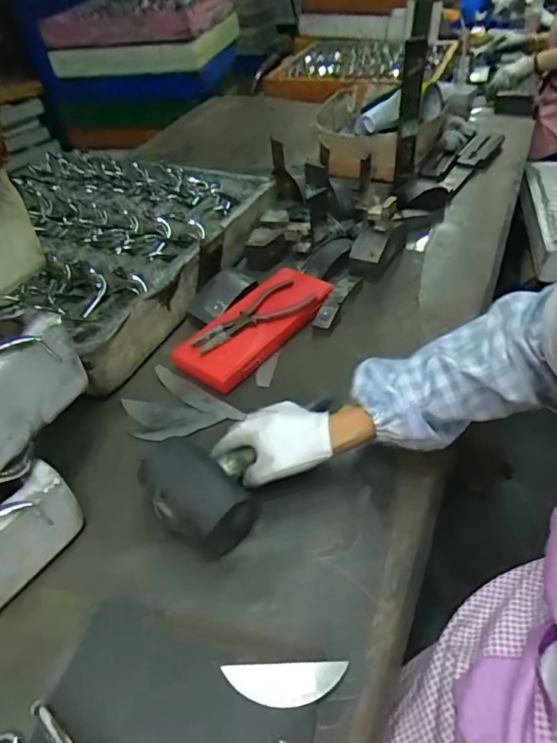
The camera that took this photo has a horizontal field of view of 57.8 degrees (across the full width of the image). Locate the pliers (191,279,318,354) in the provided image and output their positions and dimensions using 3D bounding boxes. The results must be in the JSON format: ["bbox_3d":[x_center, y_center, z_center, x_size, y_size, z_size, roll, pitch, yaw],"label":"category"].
[{"bbox_3d":[-0.038,-0.082,0.713,0.195,0.018,0.068,-34,54,-26],"label":"pliers"}]

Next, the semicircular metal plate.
[{"bbox_3d":[0.006,0.249,0.402,0.096,0.004,0.030,-4,52,1],"label":"semicircular metal plate"}]

